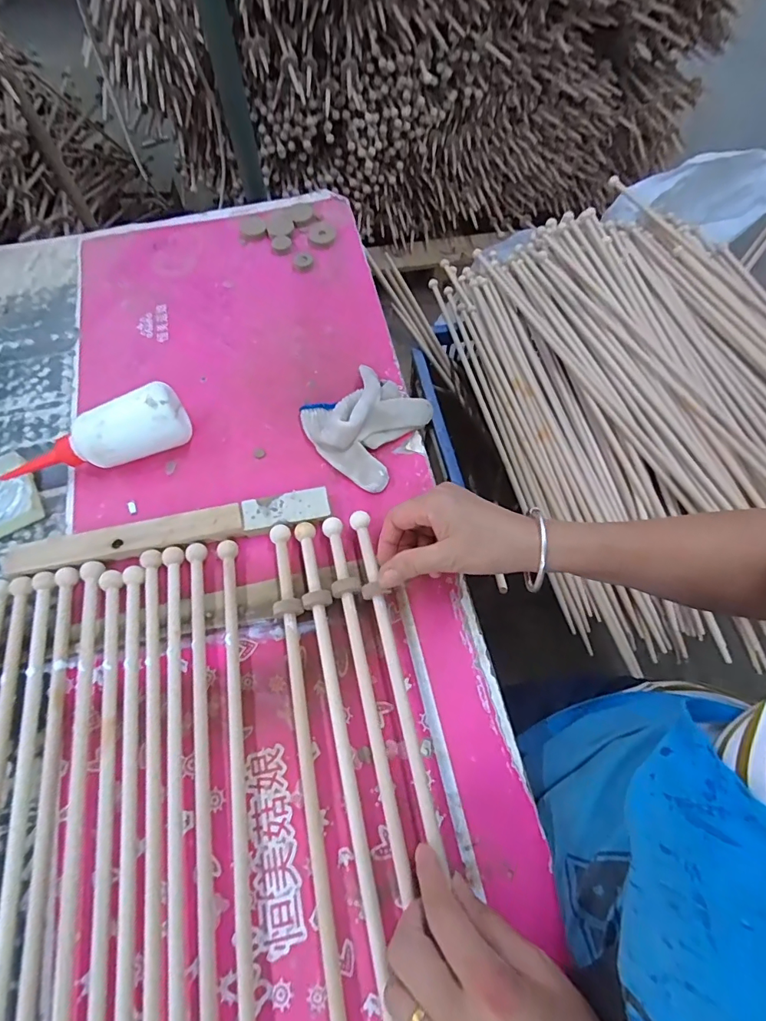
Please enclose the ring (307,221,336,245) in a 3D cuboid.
[{"bbox_3d":[-0.079,-0.357,0.607,0.036,0.008,0.033,-4,65,-1],"label":"ring"}]

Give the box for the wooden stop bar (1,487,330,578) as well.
[{"bbox_3d":[-0.195,0.021,0.437,0.288,0.019,0.035,-11,65,-5],"label":"wooden stop bar"}]

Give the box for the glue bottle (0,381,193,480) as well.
[{"bbox_3d":[-0.279,-0.062,0.453,0.179,0.063,0.055,-23,67,-10],"label":"glue bottle"}]

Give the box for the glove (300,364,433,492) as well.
[{"bbox_3d":[-0.025,-0.094,0.474,0.118,0.037,0.112,30,69,13],"label":"glove"}]

